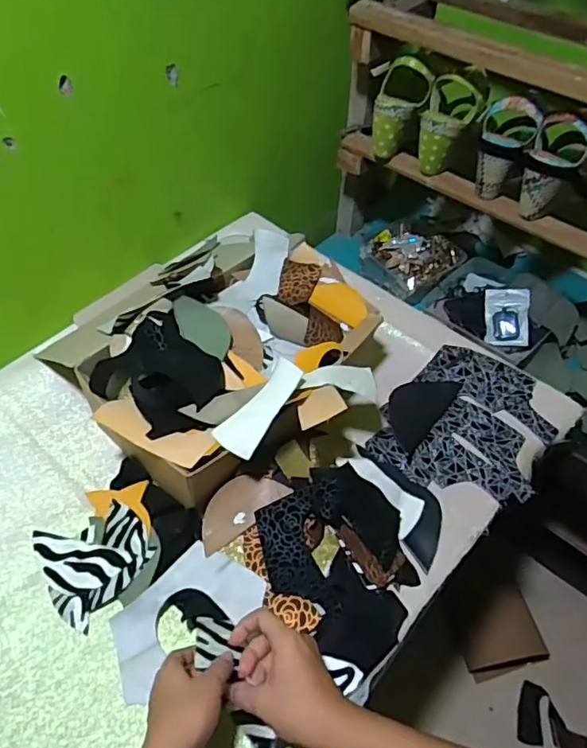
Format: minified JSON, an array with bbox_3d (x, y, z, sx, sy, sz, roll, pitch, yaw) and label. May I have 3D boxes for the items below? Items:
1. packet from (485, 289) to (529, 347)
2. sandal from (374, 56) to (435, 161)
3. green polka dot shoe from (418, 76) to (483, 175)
[{"bbox_3d":[0.363,-0.097,0.931,0.069,0.008,0.098,1,81,22],"label":"packet"},{"bbox_3d":[0.152,-0.415,0.861,0.085,0.148,0.055,36,36,23],"label":"sandal"},{"bbox_3d":[0.237,-0.377,0.839,0.082,0.130,0.069,17,53,11],"label":"green polka dot shoe"}]

